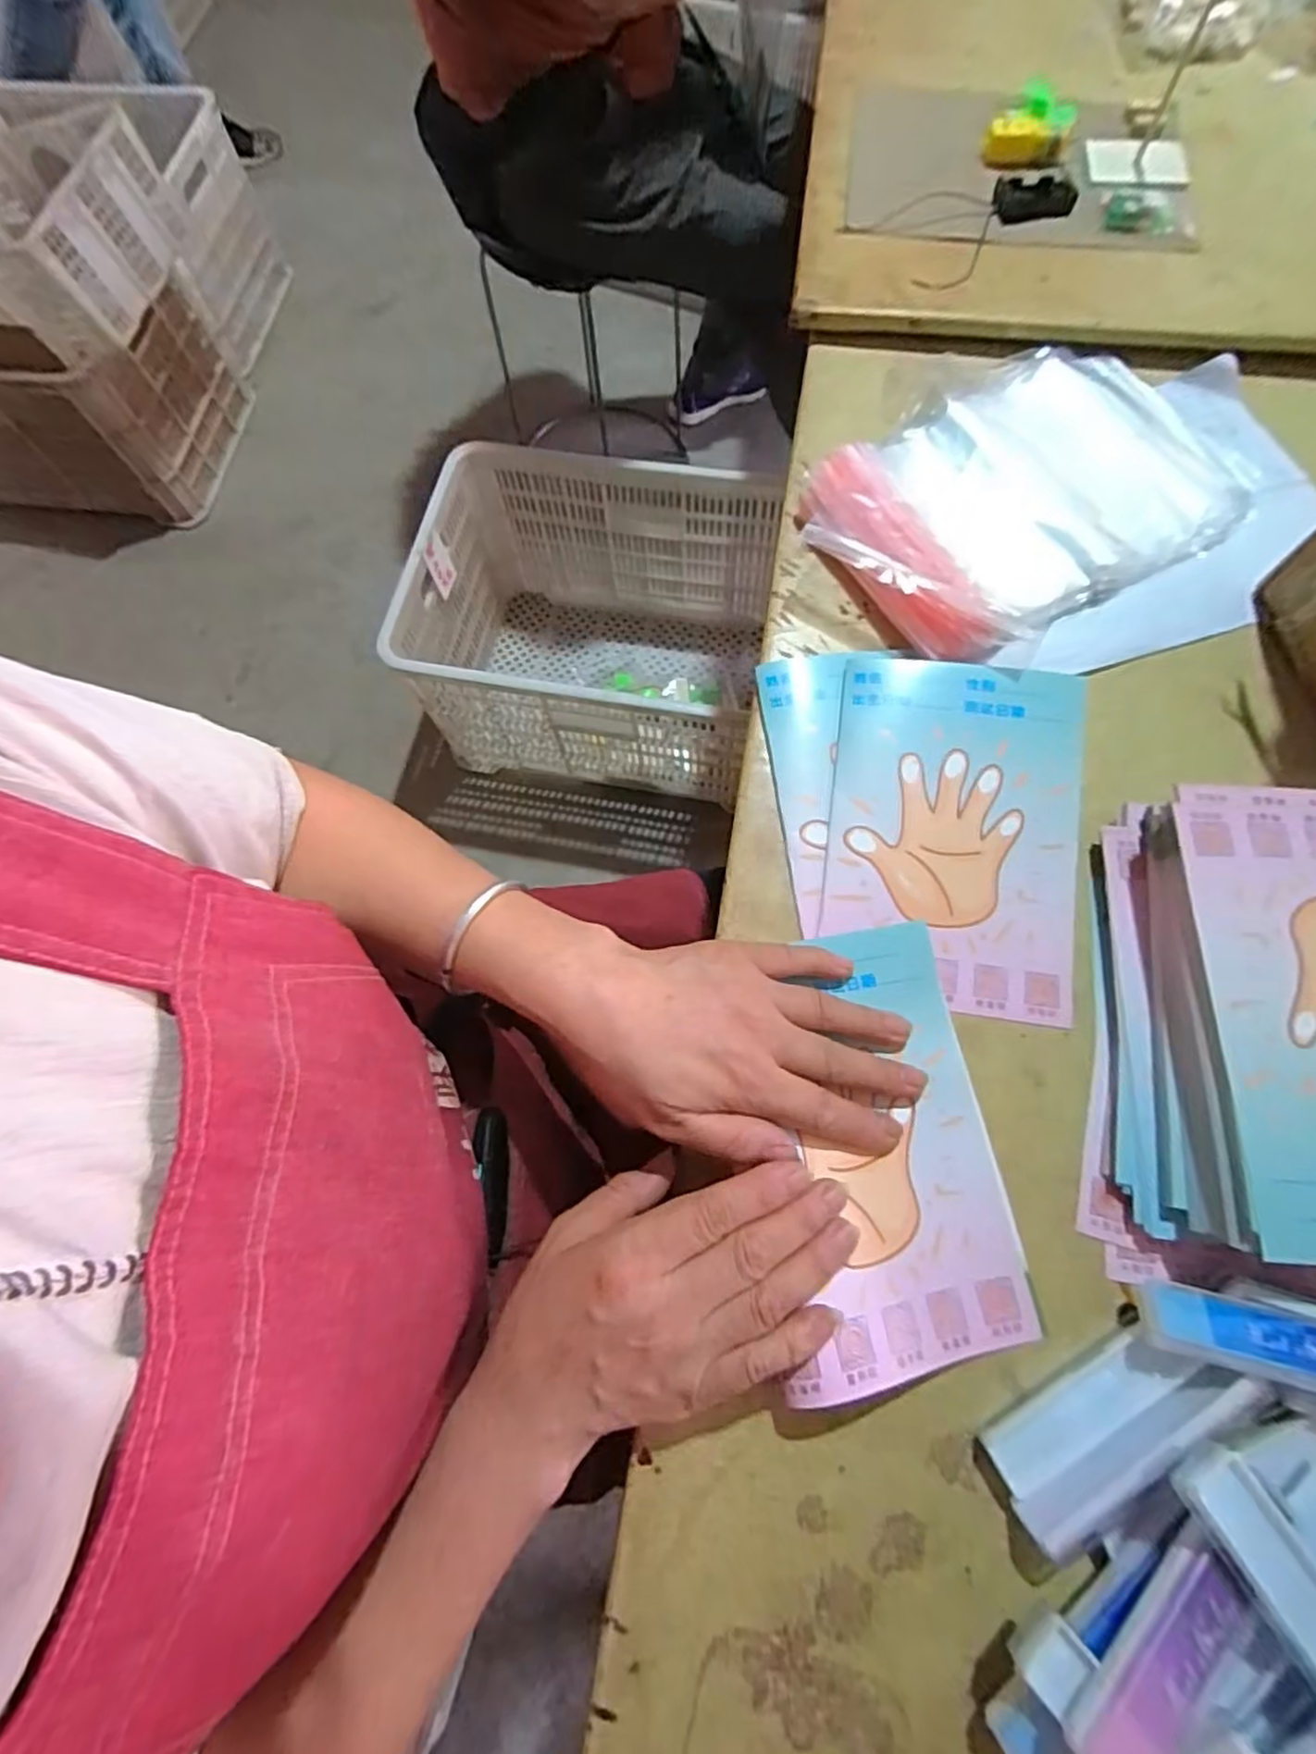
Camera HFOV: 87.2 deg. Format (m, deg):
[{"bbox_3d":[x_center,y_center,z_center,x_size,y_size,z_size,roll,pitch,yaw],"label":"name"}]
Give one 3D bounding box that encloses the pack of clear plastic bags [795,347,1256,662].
[{"bbox_3d":[0.244,-0.264,0.460,0.281,0.034,0.193,-33,75,-8],"label":"pack of clear plastic bags"}]

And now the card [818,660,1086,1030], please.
[{"bbox_3d":[0.173,-0.029,0.406,0.139,0.008,0.206,8,79,5],"label":"card"}]

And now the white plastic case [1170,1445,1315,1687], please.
[{"bbox_3d":[0.247,0.283,0.258,0.026,0.022,0.130,-32,75,-8],"label":"white plastic case"}]

